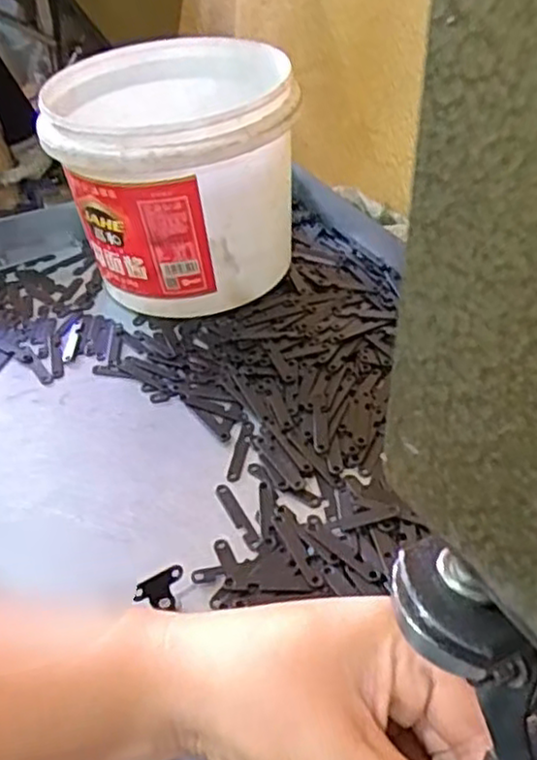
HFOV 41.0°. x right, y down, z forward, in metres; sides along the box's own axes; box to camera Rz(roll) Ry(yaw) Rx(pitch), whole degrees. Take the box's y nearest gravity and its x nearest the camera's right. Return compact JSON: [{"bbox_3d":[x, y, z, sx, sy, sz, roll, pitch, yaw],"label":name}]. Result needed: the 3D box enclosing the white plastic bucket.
[{"bbox_3d":[-0.072,-0.157,0.568,0.166,0.157,0.179,-3,40,2],"label":"white plastic bucket"}]

